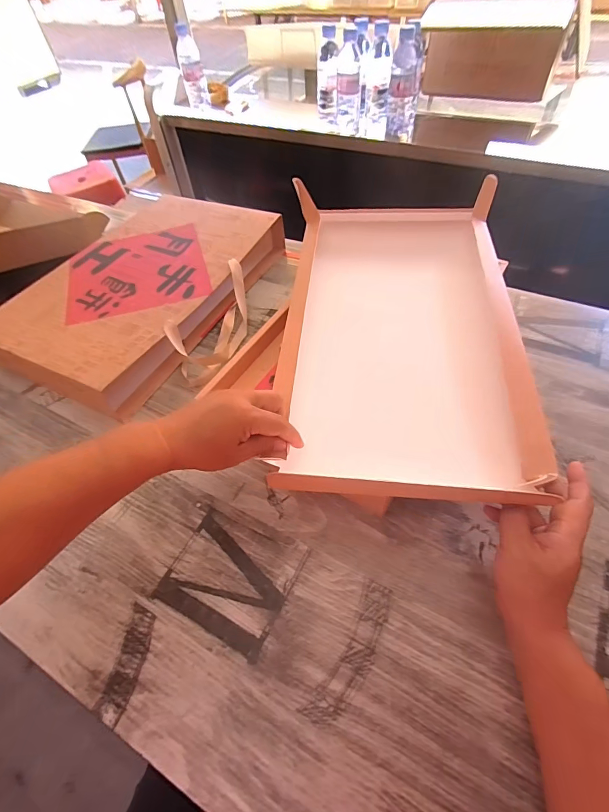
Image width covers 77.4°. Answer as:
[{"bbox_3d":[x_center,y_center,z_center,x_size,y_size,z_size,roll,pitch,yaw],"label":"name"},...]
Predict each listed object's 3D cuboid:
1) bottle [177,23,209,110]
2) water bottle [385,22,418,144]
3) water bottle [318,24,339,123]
[{"bbox_3d":[-0.302,-0.905,1.026,0.059,0.168,0.059,-14,55,-5],"label":"bottle"},{"bbox_3d":[0.228,-0.726,0.877,0.066,0.196,0.056,6,56,10],"label":"water bottle"},{"bbox_3d":[0.056,-0.799,0.924,0.051,0.161,0.060,-6,55,1],"label":"water bottle"}]

